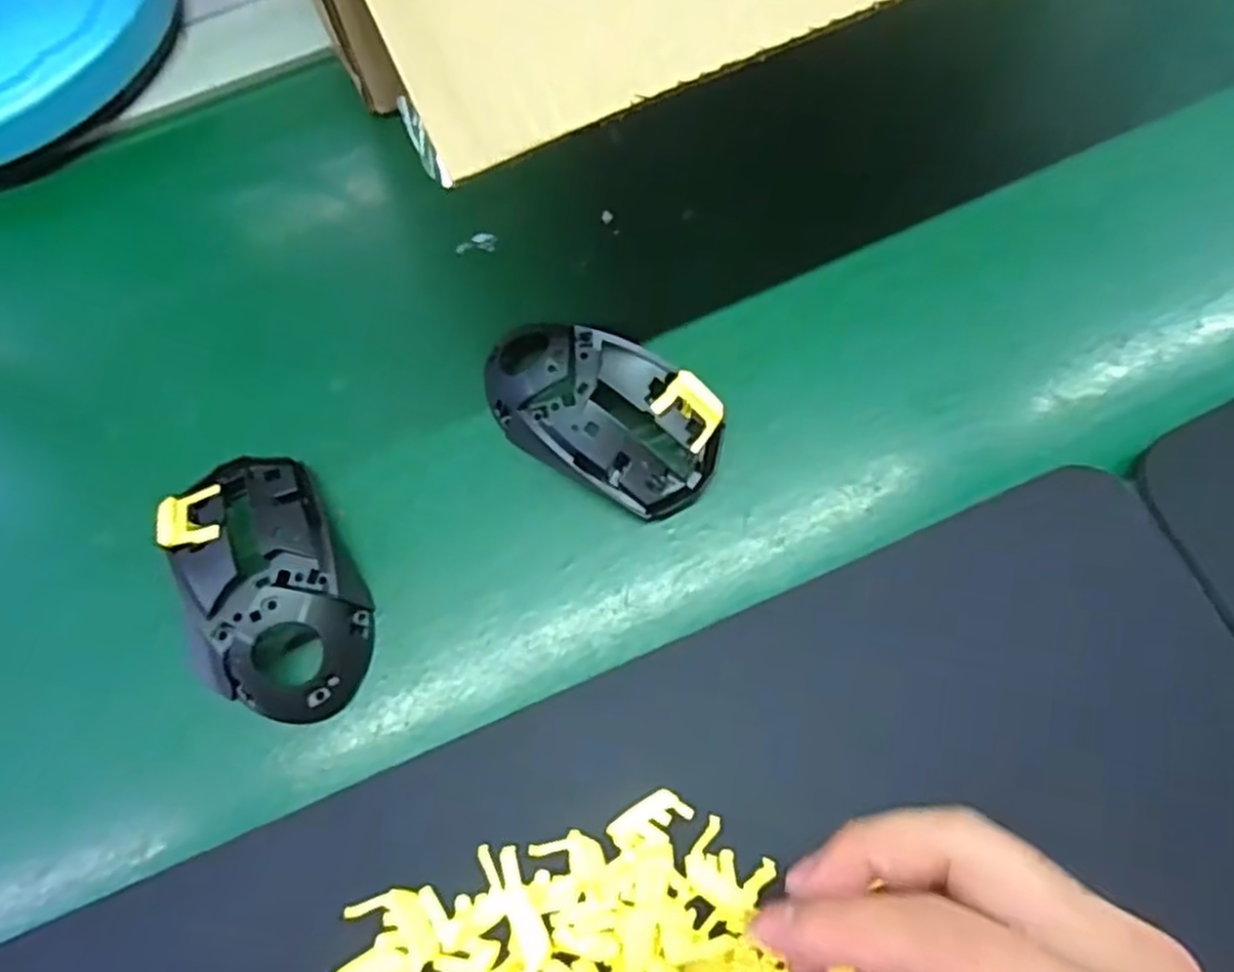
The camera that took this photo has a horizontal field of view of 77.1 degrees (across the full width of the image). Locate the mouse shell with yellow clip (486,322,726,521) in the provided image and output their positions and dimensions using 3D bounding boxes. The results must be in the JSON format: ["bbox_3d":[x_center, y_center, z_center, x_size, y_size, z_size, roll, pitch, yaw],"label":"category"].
[{"bbox_3d":[-0.004,-0.035,0.349,0.107,0.041,0.072,28,71,9],"label":"mouse shell with yellow clip"}]

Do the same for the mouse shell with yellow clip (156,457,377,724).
[{"bbox_3d":[-0.144,0.039,0.322,0.062,0.033,0.114,-24,72,-10],"label":"mouse shell with yellow clip"}]

